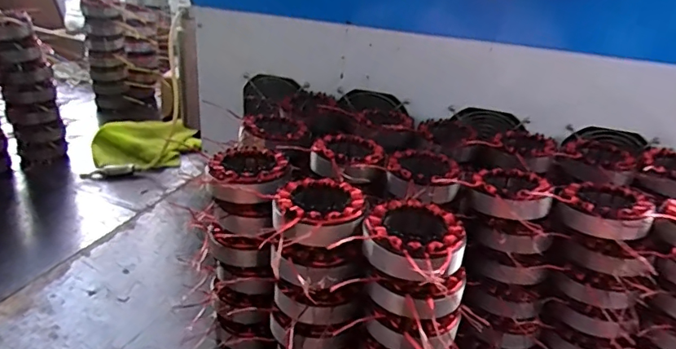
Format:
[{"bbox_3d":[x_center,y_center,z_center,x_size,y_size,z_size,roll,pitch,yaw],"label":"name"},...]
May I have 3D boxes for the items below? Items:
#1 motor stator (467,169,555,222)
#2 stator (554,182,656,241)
[{"bbox_3d":[0.184,0.018,0.541,0.081,0.034,0.081,6,26,3],"label":"motor stator"},{"bbox_3d":[0.279,0.036,0.521,0.084,0.032,0.084,21,30,31],"label":"stator"}]

